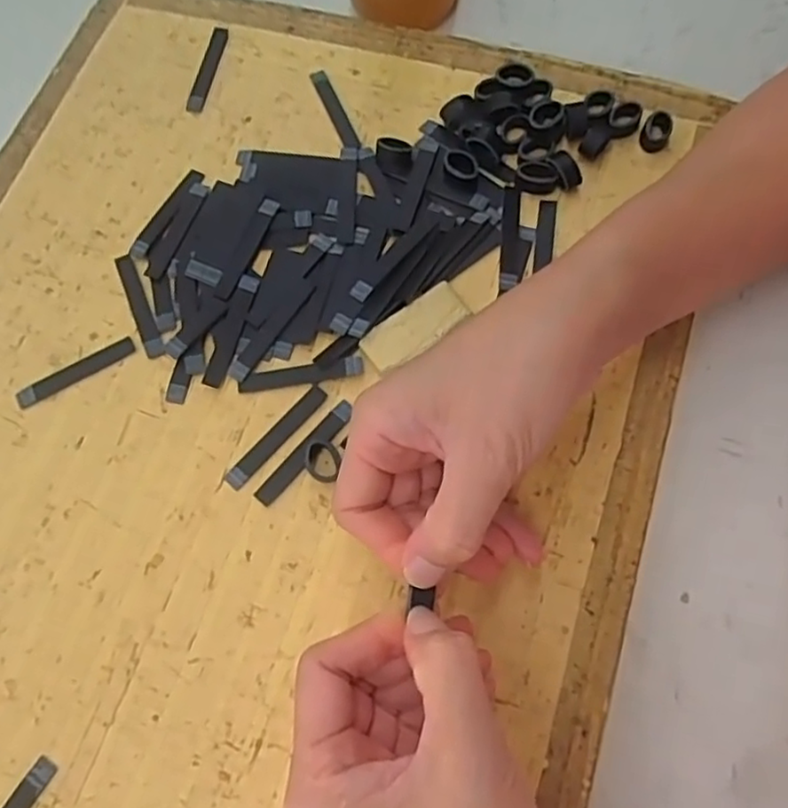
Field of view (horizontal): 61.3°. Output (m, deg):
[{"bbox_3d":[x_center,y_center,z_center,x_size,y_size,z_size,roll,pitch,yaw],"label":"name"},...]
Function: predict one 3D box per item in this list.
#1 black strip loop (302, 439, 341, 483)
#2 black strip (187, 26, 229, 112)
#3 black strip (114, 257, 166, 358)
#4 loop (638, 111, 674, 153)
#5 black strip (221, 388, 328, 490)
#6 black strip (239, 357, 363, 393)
[{"bbox_3d":[-0.032,0.026,0.300,0.016,0.011,0.018,-27,73,-8],"label":"black strip loop"},{"bbox_3d":[-0.107,-0.195,0.384,0.009,0.004,0.061,10,72,4],"label":"black strip"},{"bbox_3d":[-0.129,-0.051,0.335,0.009,0.004,0.061,-24,72,-7],"label":"black strip"},{"bbox_3d":[0.137,-0.142,0.350,0.015,0.010,0.023,25,73,9],"label":"loop"},{"bbox_3d":[-0.055,0.015,0.310,0.010,0.004,0.060,40,76,13],"label":"black strip"},{"bbox_3d":[-0.045,-0.014,0.318,0.059,0.004,0.011,-6,71,-1],"label":"black strip"}]

